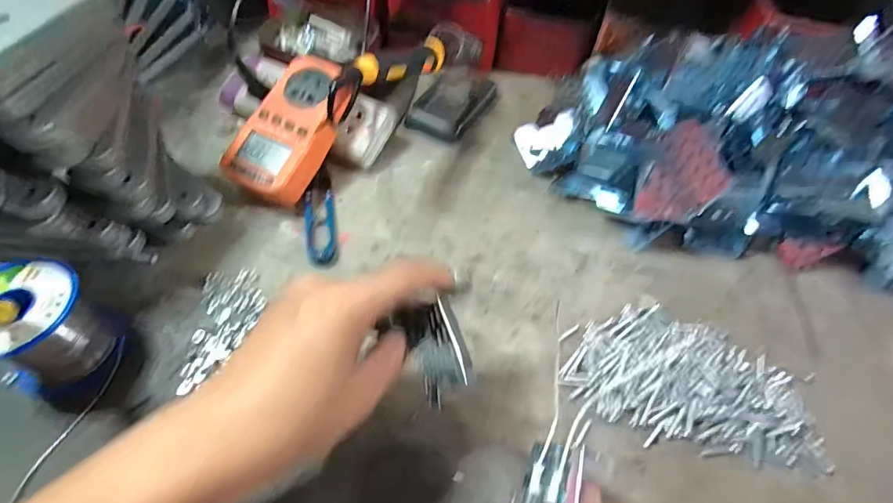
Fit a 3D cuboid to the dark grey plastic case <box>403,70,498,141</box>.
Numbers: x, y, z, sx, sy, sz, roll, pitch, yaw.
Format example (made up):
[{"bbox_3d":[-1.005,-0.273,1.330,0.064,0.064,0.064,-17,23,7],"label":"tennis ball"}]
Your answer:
[{"bbox_3d":[0.006,-0.156,0.467,0.063,0.017,0.097,24,57,14],"label":"dark grey plastic case"}]

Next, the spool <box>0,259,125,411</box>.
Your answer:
[{"bbox_3d":[-0.250,0.049,0.274,0.063,0.066,0.066,14,55,7],"label":"spool"}]

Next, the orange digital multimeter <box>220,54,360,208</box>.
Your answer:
[{"bbox_3d":[-0.135,-0.103,0.386,0.065,0.039,0.130,26,77,12],"label":"orange digital multimeter"}]

